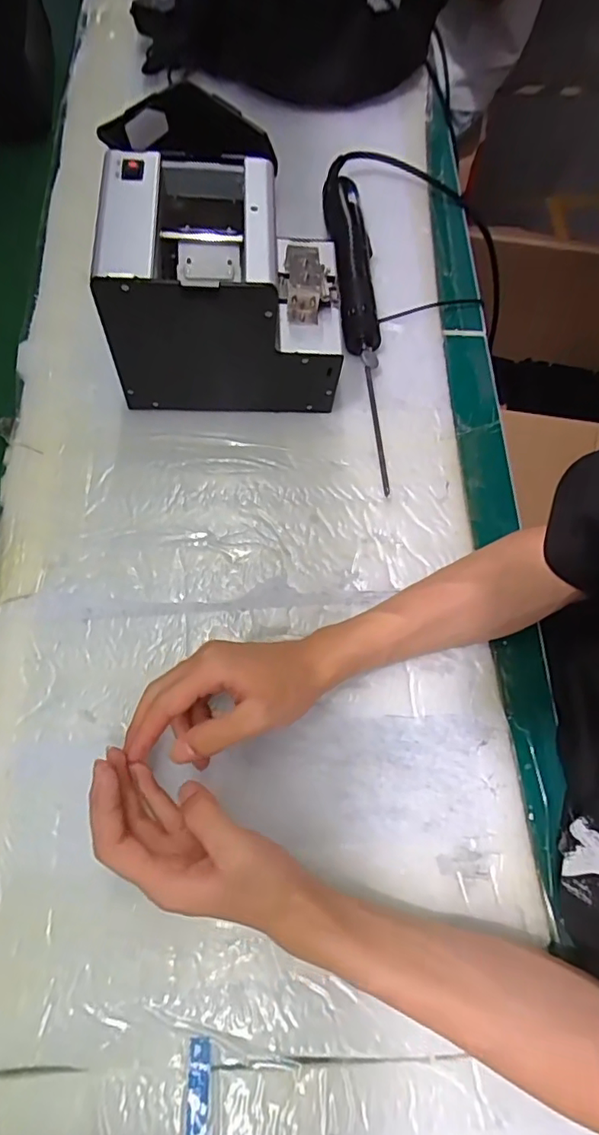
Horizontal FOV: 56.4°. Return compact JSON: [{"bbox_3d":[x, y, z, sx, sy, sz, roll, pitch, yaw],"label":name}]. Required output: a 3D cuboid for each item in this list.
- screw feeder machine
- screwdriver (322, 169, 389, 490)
[{"bbox_3d":[-0.055,-0.219,0.455,0.172,0.147,0.122,0,68,-3],"label":"screw feeder machine"},{"bbox_3d":[0.060,-0.233,0.523,0.044,0.046,0.346,-5,69,-5],"label":"screwdriver"}]

